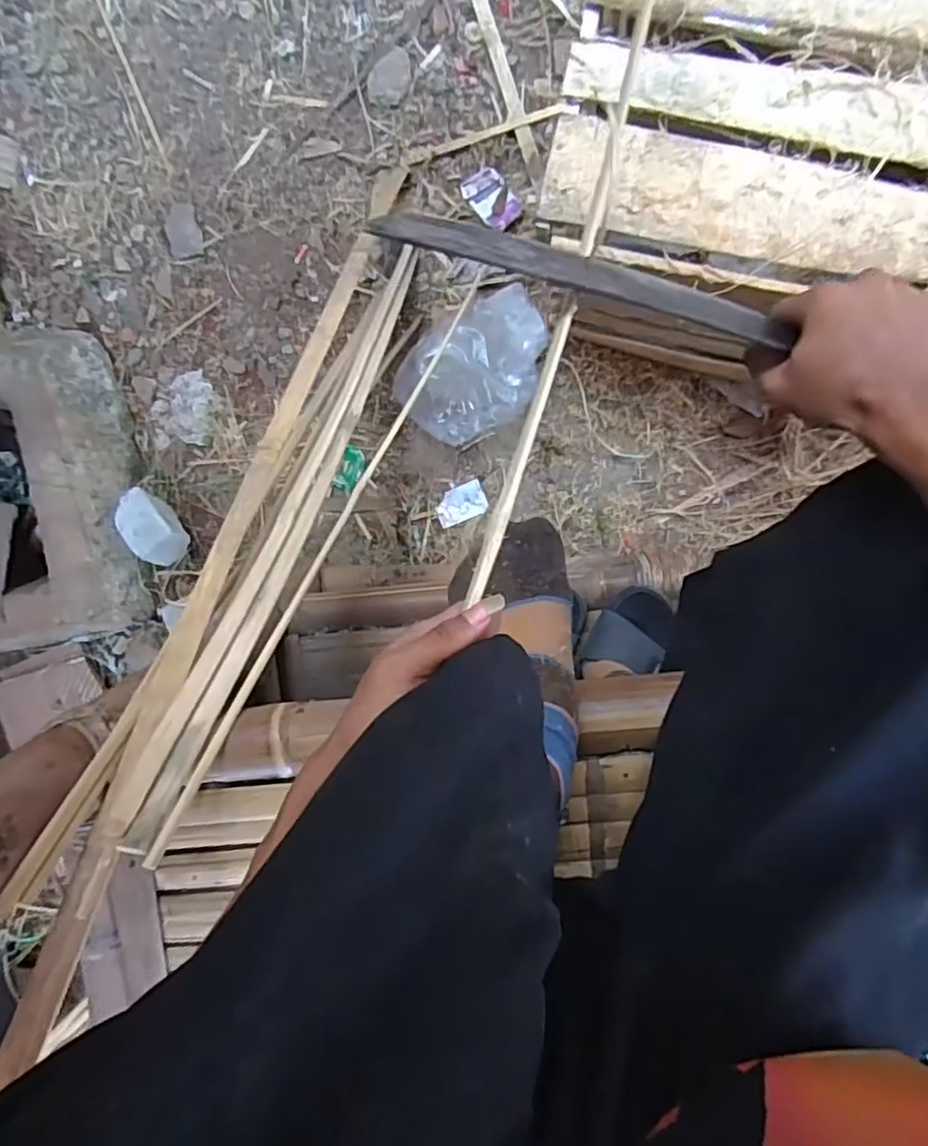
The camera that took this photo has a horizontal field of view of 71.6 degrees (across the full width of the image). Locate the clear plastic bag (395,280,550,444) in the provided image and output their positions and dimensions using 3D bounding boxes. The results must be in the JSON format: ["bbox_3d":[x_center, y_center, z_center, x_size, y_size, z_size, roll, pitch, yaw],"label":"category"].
[{"bbox_3d":[0.020,-0.327,1.038,0.260,0.115,0.187,-28,94,11],"label":"clear plastic bag"}]

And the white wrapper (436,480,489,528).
[{"bbox_3d":[-0.006,-0.122,1.126,0.091,0.013,0.065,-21,94,8],"label":"white wrapper"}]

